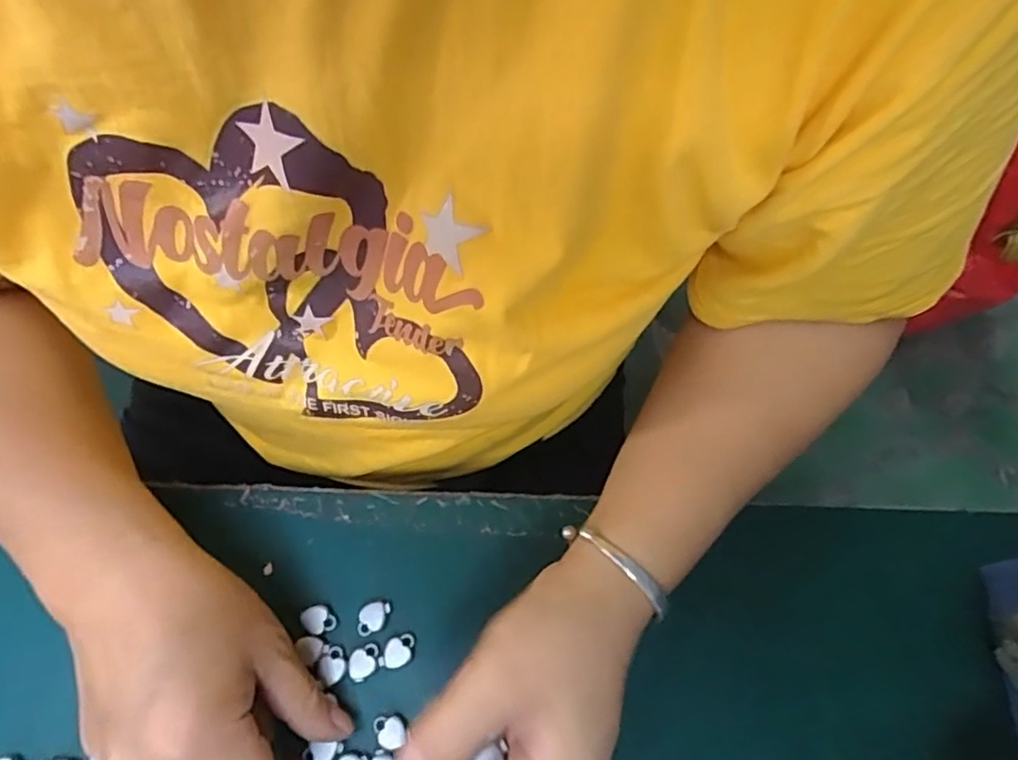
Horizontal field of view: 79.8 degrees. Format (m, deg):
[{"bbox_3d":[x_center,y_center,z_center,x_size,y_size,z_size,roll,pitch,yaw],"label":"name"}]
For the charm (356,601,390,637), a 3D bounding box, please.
[{"bbox_3d":[-0.065,0.114,0.293,0.016,0.004,0.013,-16,66,-9],"label":"charm"}]

